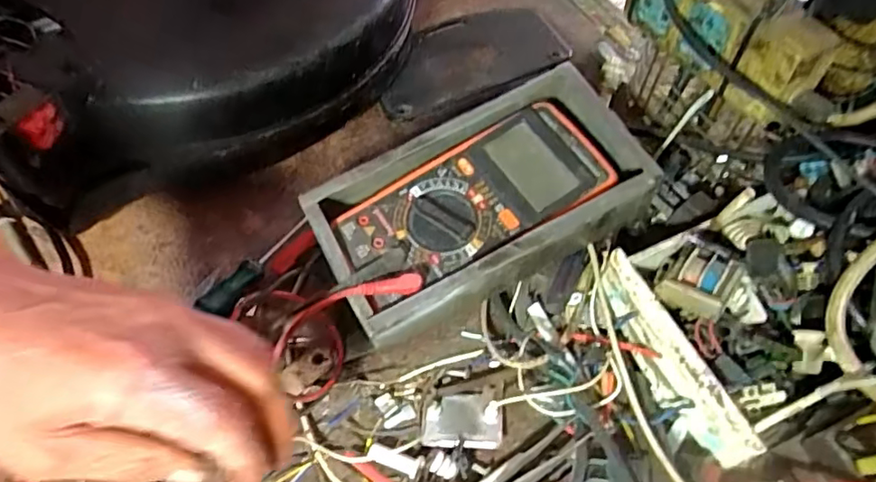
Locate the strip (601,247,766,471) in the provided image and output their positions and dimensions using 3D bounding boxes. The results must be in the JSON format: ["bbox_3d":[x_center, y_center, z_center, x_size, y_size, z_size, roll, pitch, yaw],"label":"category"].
[{"bbox_3d":[0.133,0.067,0.345,0.022,0.034,0.127,-22,59,-12],"label":"strip"}]

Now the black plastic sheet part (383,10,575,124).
[{"bbox_3d":[0.026,-0.156,0.501,0.161,0.010,0.093,-19,59,-10],"label":"black plastic sheet part"}]

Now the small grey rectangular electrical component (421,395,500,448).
[{"bbox_3d":[0.014,0.108,0.355,0.044,0.010,0.033,-2,57,1],"label":"small grey rectangular electrical component"}]

